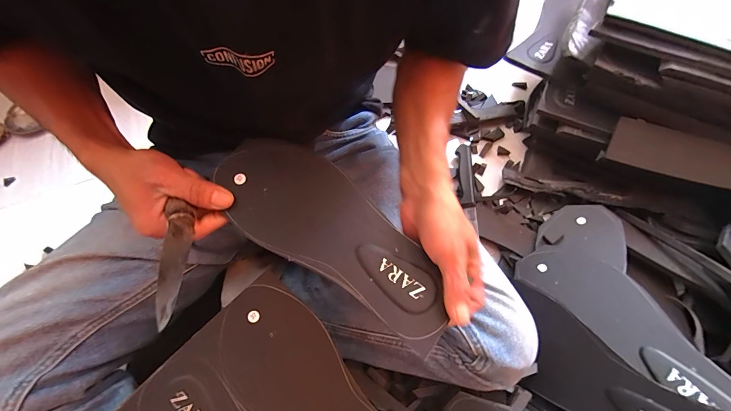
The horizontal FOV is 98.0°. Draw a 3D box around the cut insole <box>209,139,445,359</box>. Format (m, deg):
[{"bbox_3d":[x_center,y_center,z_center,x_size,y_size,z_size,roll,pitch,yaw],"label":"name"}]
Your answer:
[{"bbox_3d":[-0.030,0.024,0.292,0.245,0.009,0.098,38,72,11],"label":"cut insole"}]

